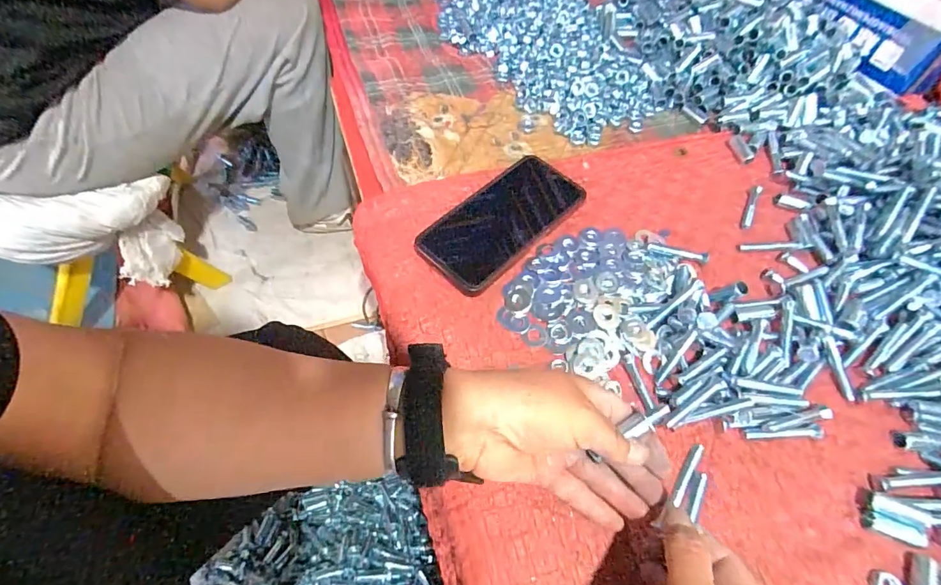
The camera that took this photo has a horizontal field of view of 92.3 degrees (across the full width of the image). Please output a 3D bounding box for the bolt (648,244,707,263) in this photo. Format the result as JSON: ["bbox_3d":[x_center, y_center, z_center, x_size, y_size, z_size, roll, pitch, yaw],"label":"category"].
[{"bbox_3d":[0.192,-0.036,0.419,0.055,0.006,0.010,14,59,5],"label":"bolt"}]

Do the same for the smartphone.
[{"bbox_3d":[0.031,-0.069,0.427,0.077,0.013,0.166,40,65,19],"label":"smartphone"}]

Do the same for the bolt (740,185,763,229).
[{"bbox_3d":[0.285,-0.088,0.458,0.010,0.009,0.058,24,61,11],"label":"bolt"}]

